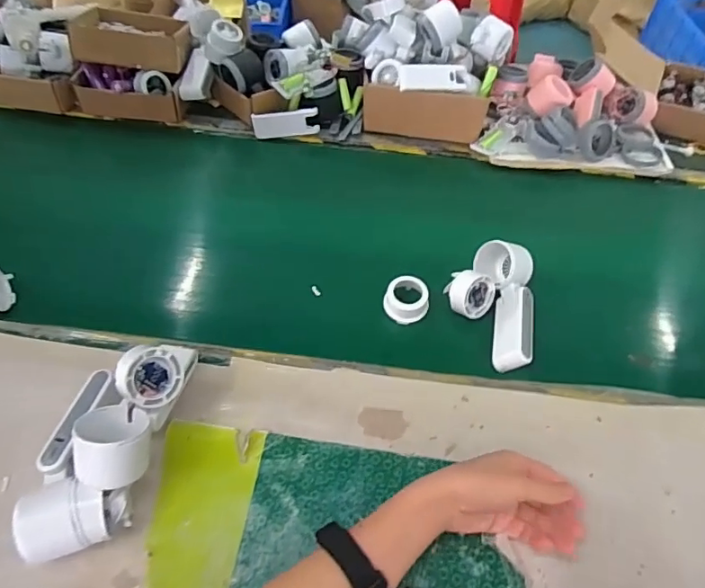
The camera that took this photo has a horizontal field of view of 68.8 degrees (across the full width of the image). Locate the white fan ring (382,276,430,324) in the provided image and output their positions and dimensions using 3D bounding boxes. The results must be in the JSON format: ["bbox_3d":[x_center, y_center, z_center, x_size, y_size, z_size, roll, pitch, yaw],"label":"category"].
[{"bbox_3d":[0.065,0.007,0.625,0.052,0.030,0.049,2,51,-2],"label":"white fan ring"}]

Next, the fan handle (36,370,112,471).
[{"bbox_3d":[-0.255,0.114,0.475,0.022,0.014,0.099,10,51,4],"label":"fan handle"}]

